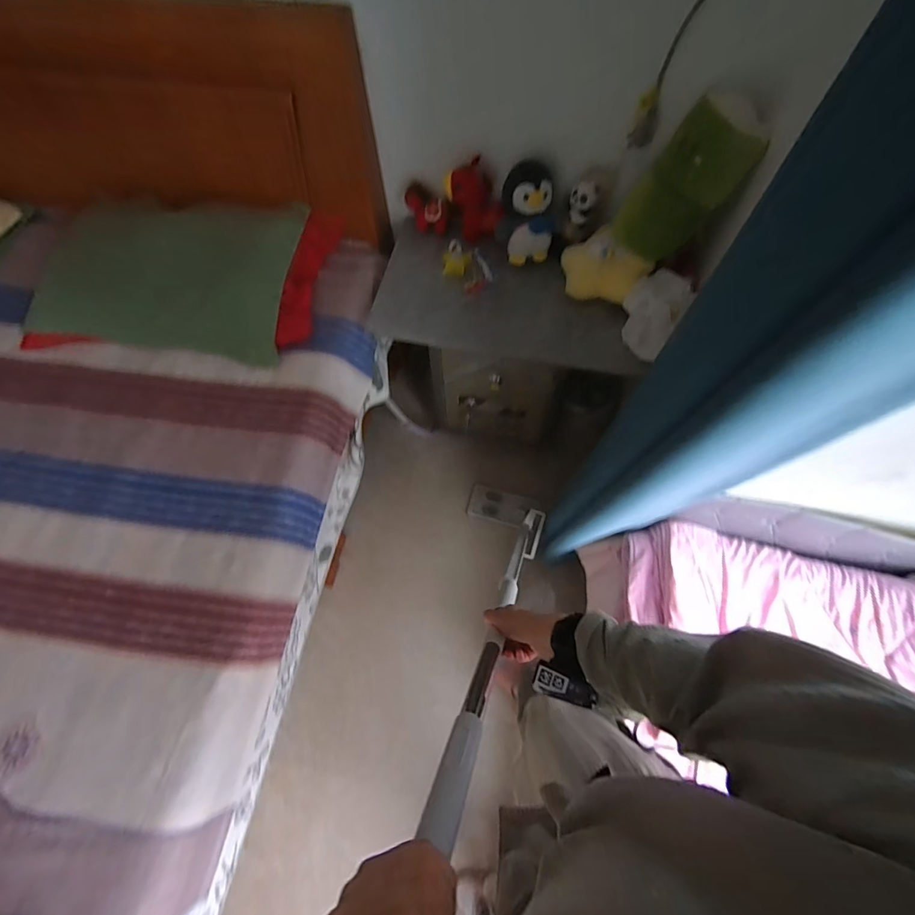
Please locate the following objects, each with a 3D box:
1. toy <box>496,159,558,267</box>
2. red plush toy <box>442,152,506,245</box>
[{"bbox_3d":[0.178,-0.609,1.098,0.144,0.203,0.094,6,66,6],"label":"toy"},{"bbox_3d":[0.047,-0.666,1.128,0.104,0.157,0.140,-32,68,-11],"label":"red plush toy"}]

